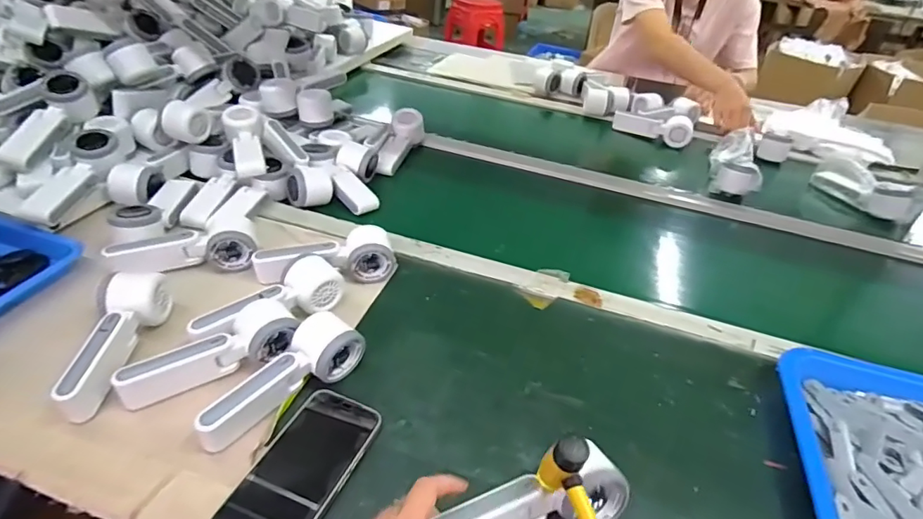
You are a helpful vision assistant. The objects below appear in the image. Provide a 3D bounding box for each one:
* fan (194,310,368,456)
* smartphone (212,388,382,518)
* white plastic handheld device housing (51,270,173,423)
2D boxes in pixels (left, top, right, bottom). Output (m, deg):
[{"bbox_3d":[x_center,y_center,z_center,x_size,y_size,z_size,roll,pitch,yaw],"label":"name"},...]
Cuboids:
[{"bbox_3d":[-0.172,0.114,0.492,0.052,0.048,0.166,28,43,26],"label":"fan"},{"bbox_3d":[-0.139,0.182,0.446,0.076,0.015,0.164,18,38,15],"label":"smartphone"},{"bbox_3d":[-0.342,0.080,0.508,0.055,0.057,0.142,-1,37,-10],"label":"white plastic handheld device housing"}]

